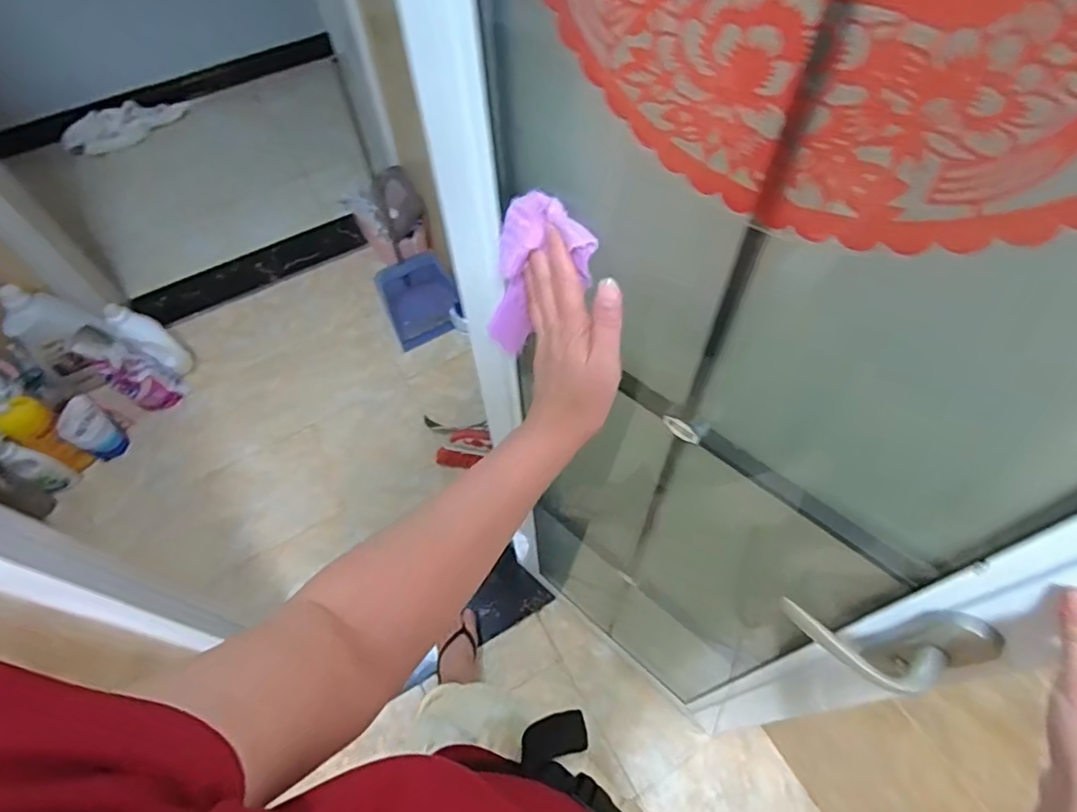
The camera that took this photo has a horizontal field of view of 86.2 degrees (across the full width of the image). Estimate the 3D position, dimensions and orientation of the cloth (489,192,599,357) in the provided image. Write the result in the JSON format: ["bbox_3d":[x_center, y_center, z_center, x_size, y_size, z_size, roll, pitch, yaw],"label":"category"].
[{"bbox_3d":[-0.004,-0.095,0.460,0.064,0.156,0.048,12,58,-7],"label":"cloth"}]

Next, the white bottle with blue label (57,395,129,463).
[{"bbox_3d":[-1.180,0.067,1.532,0.101,0.188,0.110,28,63,18],"label":"white bottle with blue label"}]

